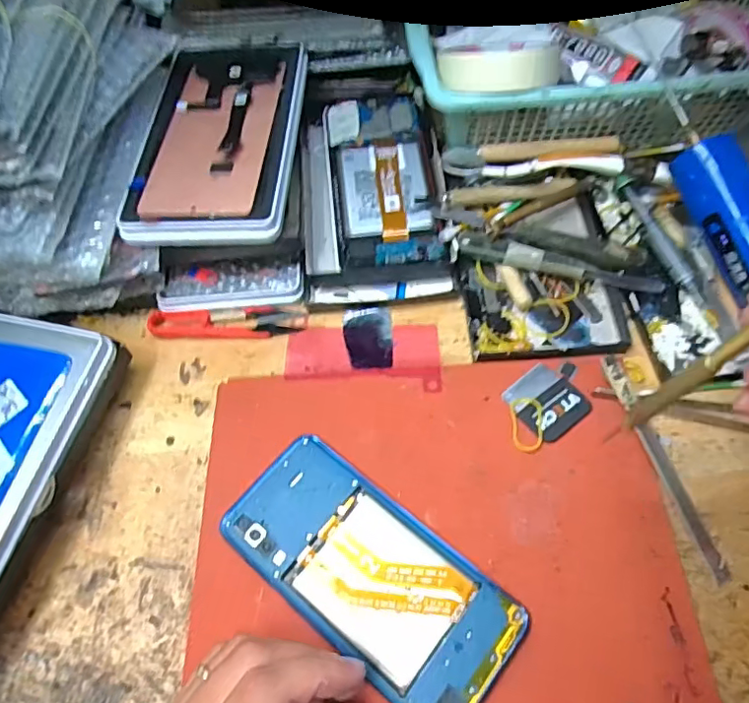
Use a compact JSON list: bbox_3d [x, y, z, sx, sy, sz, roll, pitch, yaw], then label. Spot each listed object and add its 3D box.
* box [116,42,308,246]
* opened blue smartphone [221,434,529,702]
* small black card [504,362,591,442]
[{"bbox_3d":[-0.103,-0.147,0.379,0.099,0.016,0.182,1,62,4],"label":"box"},{"bbox_3d":[-0.003,0.114,0.292,0.156,0.007,0.074,36,70,21],"label":"opened blue smartphone"},{"bbox_3d":[0.107,0.027,0.335,0.047,0.004,0.042,-36,66,-14],"label":"small black card"}]

